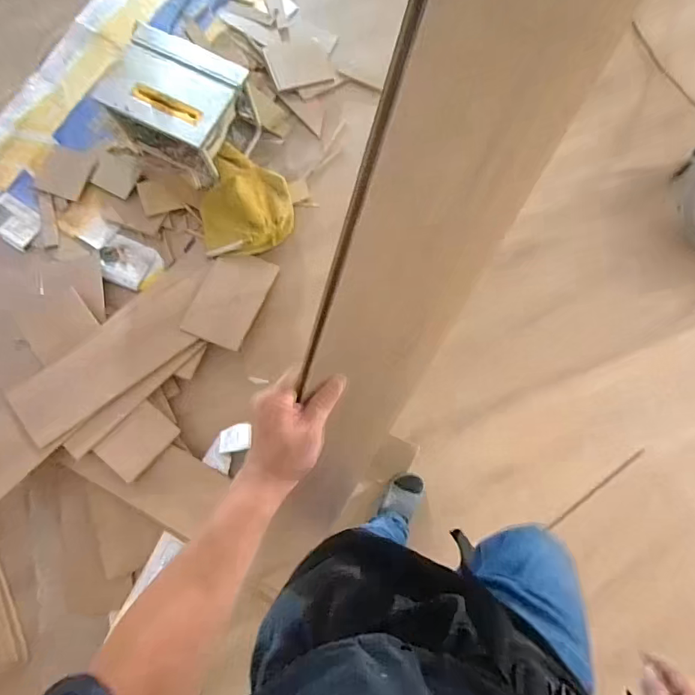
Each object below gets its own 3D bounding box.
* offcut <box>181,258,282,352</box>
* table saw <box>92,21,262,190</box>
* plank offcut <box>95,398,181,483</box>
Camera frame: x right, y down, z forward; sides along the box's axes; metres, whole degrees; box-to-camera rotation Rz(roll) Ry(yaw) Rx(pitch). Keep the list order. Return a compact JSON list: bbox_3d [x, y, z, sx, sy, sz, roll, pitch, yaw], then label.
[{"bbox_3d":[-0.389,-0.165,1.472,0.209,0.009,0.314,22,80,6],"label":"offcut"},{"bbox_3d":[-0.558,-0.811,1.516,0.430,0.316,0.313,27,81,6],"label":"table saw"},{"bbox_3d":[-0.637,0.286,1.363,0.145,0.016,0.200,44,69,-8],"label":"plank offcut"}]

